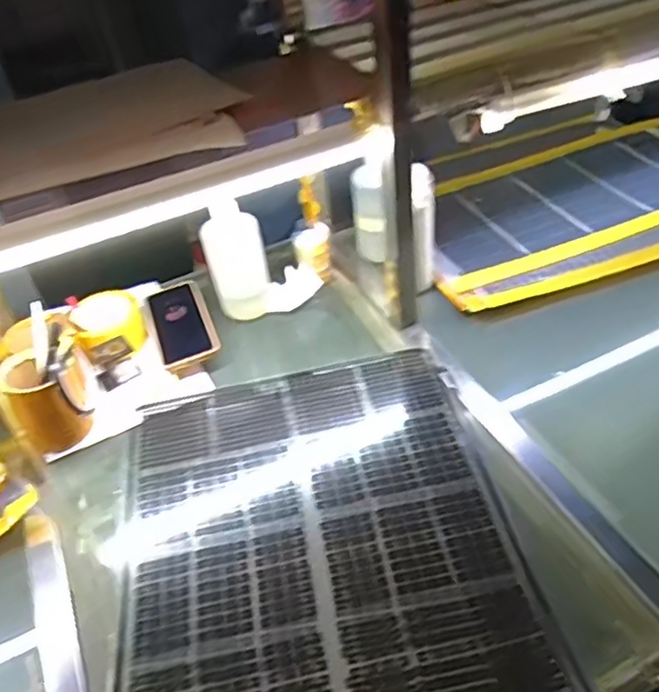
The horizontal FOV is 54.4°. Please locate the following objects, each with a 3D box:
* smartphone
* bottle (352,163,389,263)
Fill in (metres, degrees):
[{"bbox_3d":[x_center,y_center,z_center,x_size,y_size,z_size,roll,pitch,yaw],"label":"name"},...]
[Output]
[{"bbox_3d":[-0.206,-0.034,0.888,0.078,0.010,0.160,-24,46,-7],"label":"smartphone"},{"bbox_3d":[0.062,-0.199,0.966,0.046,0.162,0.054,-5,41,2],"label":"bottle"}]

